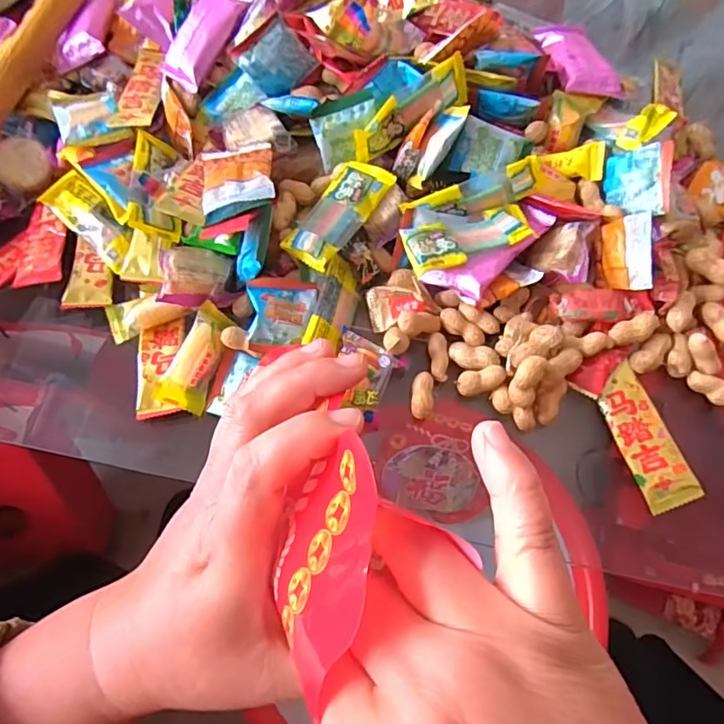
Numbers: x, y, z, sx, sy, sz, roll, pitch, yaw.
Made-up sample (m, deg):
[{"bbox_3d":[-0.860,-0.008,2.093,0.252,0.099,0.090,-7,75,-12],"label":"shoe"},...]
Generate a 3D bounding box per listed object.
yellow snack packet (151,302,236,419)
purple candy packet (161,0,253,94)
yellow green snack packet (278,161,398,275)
[{"bbox_3d":[-0.113,-0.004,0.354,0.032,0.019,0.070,17,70,6],"label":"yellow snack packet"},{"bbox_3d":[-0.123,-0.256,0.404,0.038,0.008,0.086,35,93,12],"label":"purple candy packet"},{"bbox_3d":[-0.016,-0.105,0.364,0.037,0.013,0.092,32,72,11],"label":"yellow green snack packet"}]

